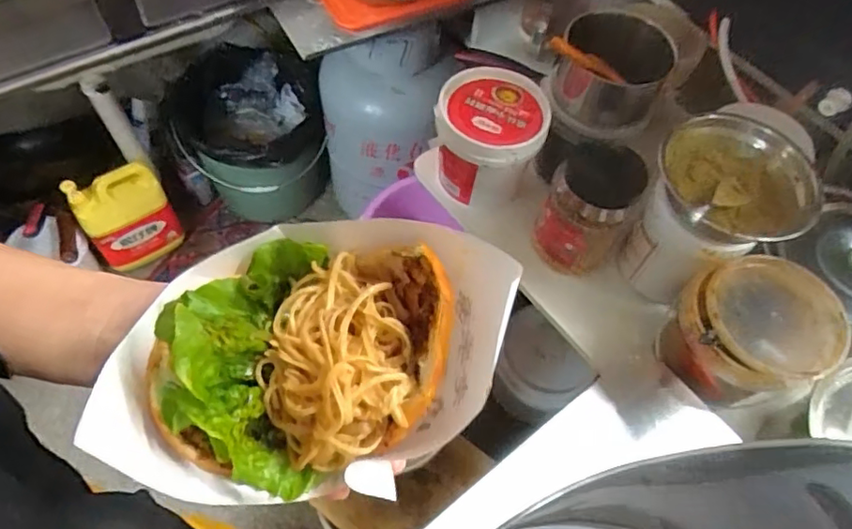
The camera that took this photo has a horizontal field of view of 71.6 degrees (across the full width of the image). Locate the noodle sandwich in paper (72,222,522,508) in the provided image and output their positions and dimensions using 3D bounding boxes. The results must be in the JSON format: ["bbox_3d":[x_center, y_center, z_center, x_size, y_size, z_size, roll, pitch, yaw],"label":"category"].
[{"bbox_3d":[-0.048,0.039,0.245,0.151,0.063,0.106,8,59,1],"label":"noodle sandwich in paper"}]

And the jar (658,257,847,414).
[{"bbox_3d":[0.321,0.071,0.599,0.146,0.099,0.140,-22,63,-16],"label":"jar"}]

